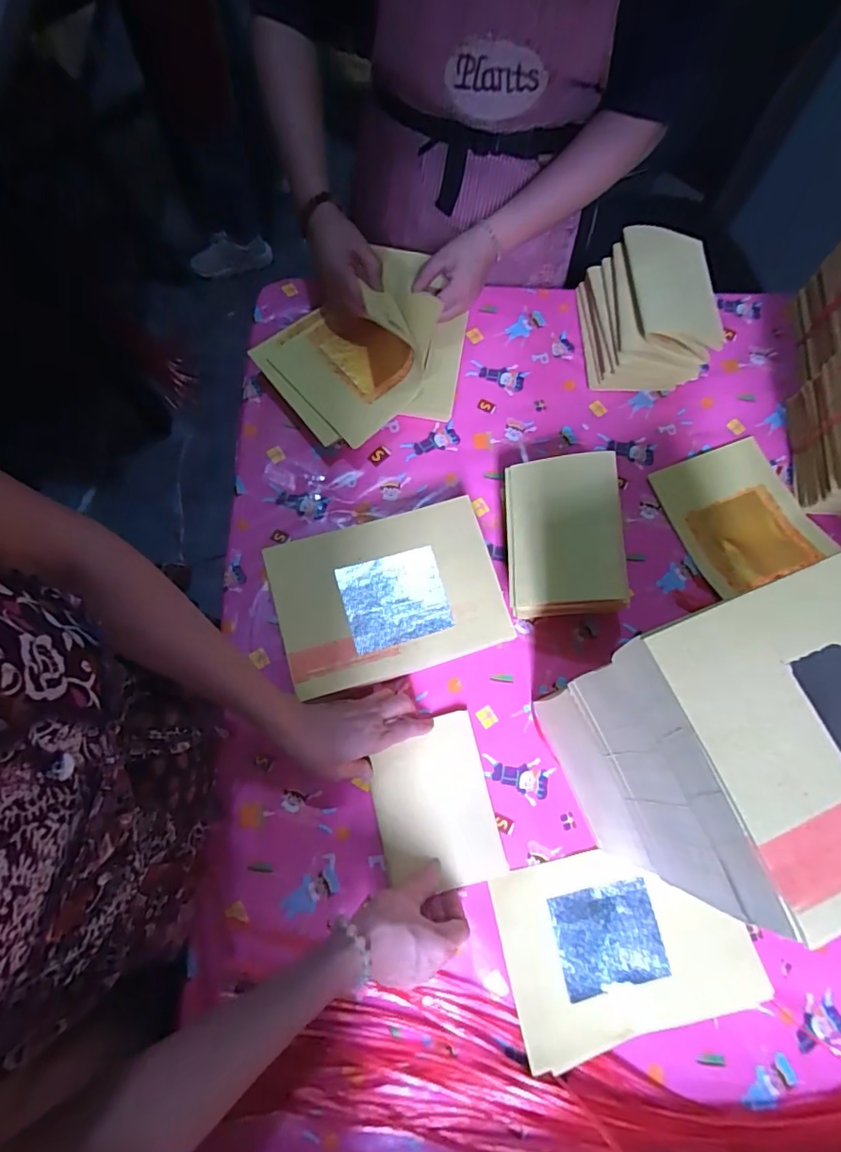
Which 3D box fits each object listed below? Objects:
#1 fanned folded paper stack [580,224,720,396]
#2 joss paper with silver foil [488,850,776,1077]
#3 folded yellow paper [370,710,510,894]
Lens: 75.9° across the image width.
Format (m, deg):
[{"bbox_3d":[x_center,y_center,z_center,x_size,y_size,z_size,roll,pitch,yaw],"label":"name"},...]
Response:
[{"bbox_3d":[0.285,-0.334,0.691,0.128,0.102,0.166,-6,75,-3],"label":"fanned folded paper stack"},{"bbox_3d":[0.205,0.362,0.539,0.240,0.011,0.161,-11,72,-6],"label":"joss paper with silver foil"},{"bbox_3d":[0.015,0.235,0.554,0.116,0.008,0.160,-10,77,-15],"label":"folded yellow paper"}]

